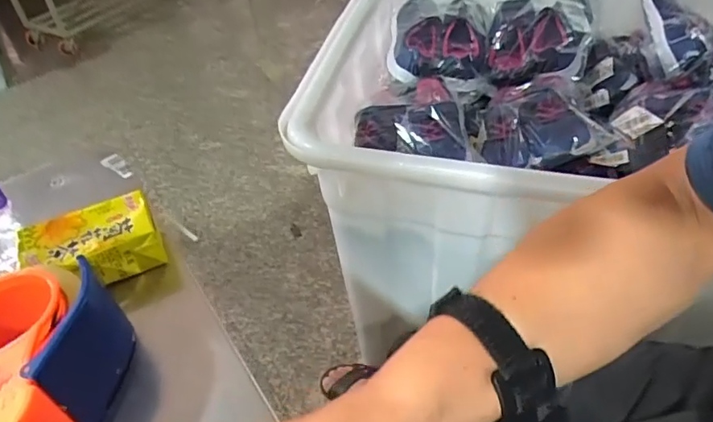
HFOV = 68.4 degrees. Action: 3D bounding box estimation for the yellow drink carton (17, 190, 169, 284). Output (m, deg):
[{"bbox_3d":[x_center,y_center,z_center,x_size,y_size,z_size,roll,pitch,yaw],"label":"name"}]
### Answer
[{"bbox_3d":[-0.224,0.031,0.450,0.103,0.039,0.067,-22,47,-16],"label":"yellow drink carton"}]

